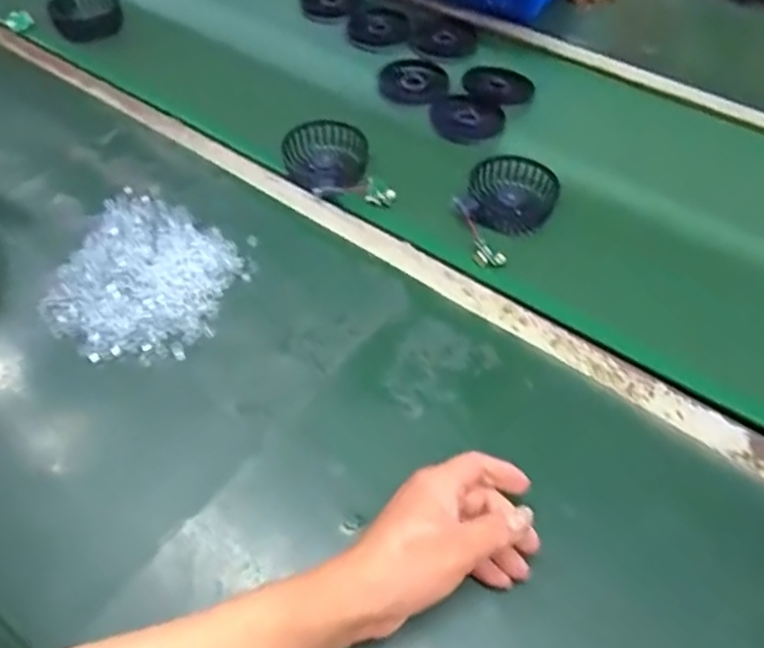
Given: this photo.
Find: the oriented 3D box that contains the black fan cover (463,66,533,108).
[{"bbox_3d":[0.141,-0.290,0.766,0.086,0.009,0.070,38,61,24],"label":"black fan cover"}]

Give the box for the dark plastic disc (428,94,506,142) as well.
[{"bbox_3d":[0.098,-0.241,0.736,0.086,0.010,0.069,28,57,18],"label":"dark plastic disc"}]

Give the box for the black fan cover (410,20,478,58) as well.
[{"bbox_3d":[0.086,-0.382,0.843,0.083,0.006,0.086,-33,60,-23],"label":"black fan cover"}]

